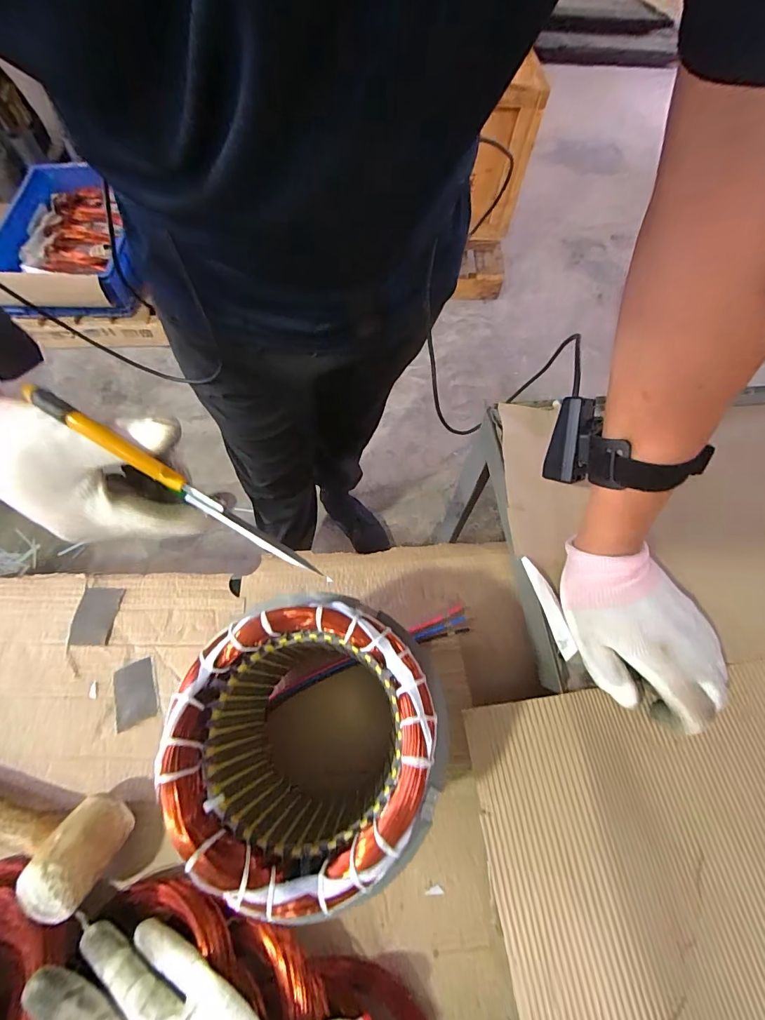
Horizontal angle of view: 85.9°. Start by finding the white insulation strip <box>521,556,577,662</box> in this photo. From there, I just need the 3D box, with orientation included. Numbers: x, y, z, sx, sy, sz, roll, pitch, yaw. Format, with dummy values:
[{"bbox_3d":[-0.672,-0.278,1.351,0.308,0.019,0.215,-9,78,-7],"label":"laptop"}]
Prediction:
[{"bbox_3d":[0.140,0.080,0.343,0.014,0.006,0.085,-18,78,-9],"label":"white insulation strip"}]

